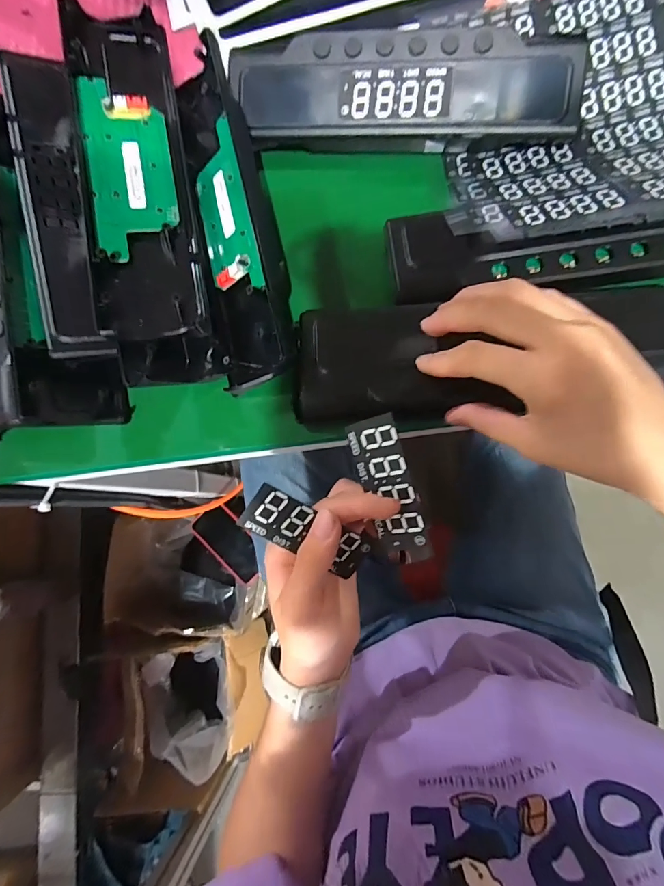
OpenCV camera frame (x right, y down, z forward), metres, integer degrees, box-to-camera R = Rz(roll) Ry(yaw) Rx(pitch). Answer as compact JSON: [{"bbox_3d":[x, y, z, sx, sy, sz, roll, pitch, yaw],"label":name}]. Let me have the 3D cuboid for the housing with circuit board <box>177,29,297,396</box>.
[{"bbox_3d":[-0.069,-0.160,0.290,0.061,0.052,0.245,-11,82,4],"label":"housing with circuit board"}]

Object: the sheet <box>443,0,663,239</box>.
[{"bbox_3d":[0.206,-0.249,0.283,0.266,0.033,0.205,-9,83,5],"label":"sheet"}]

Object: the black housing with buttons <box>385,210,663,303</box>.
[{"bbox_3d":[0.163,-0.131,0.275,0.242,0.030,0.061,-4,83,5],"label":"black housing with buttons"}]

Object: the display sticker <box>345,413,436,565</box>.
[{"bbox_3d":[0.033,0.027,0.231,0.032,0.004,0.083,-15,90,32],"label":"display sticker"}]

